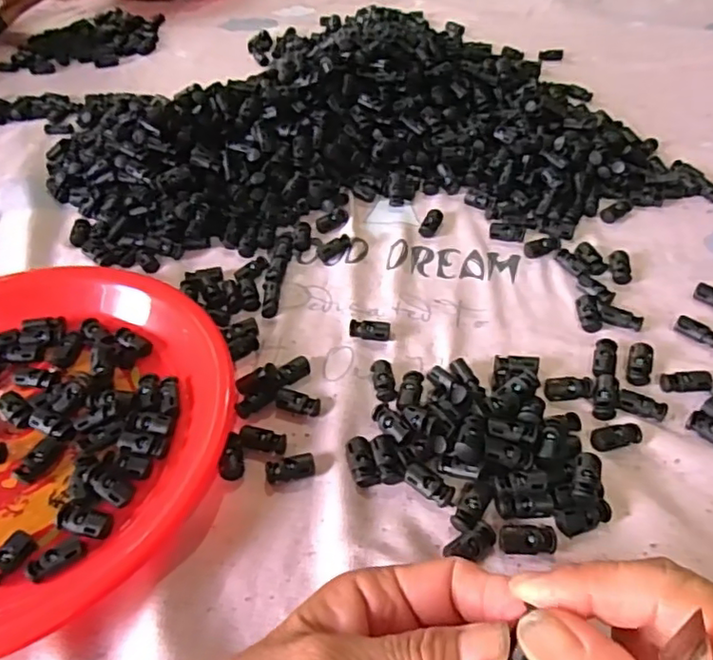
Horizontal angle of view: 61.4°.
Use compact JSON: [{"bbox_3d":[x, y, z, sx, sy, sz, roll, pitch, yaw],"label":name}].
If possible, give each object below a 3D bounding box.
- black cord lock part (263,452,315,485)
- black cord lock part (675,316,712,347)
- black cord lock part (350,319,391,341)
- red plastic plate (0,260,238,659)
[{"bbox_3d":[-0.037,0.078,0.338,0.027,0.008,0.012,-11,49,-6],"label":"black cord lock part"},{"bbox_3d":[0.227,0.001,0.400,0.028,0.007,0.012,34,59,28],"label":"black cord lock part"},{"bbox_3d":[0.010,0.000,0.409,0.027,0.010,0.013,6,50,9],"label":"black cord lock part"},{"bbox_3d":[-0.218,0.045,0.361,0.251,0.034,0.278,-37,57,-26],"label":"red plastic plate"}]

